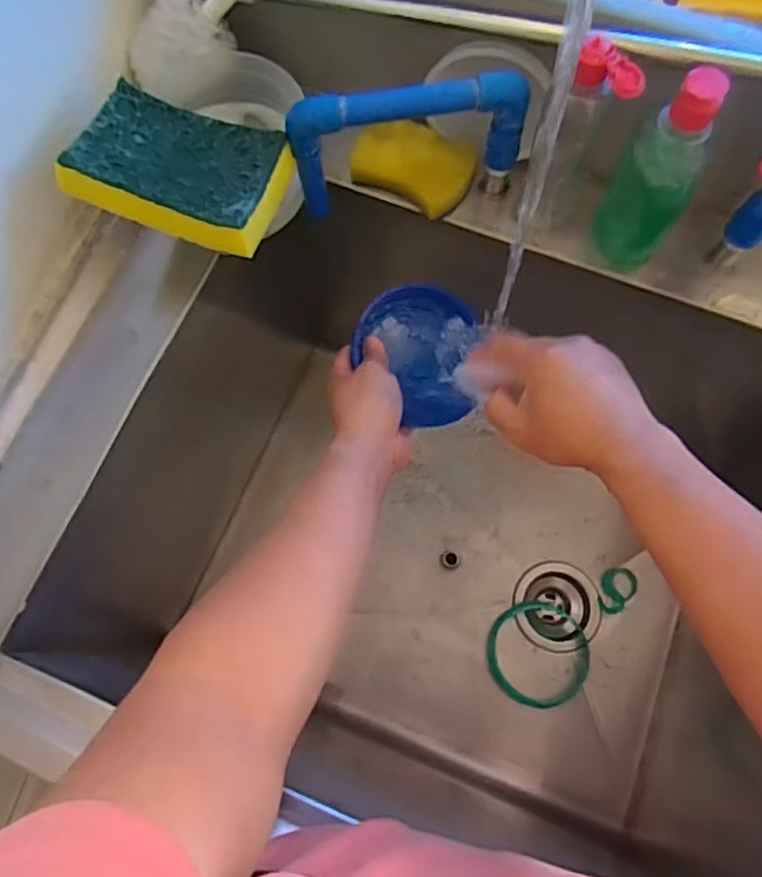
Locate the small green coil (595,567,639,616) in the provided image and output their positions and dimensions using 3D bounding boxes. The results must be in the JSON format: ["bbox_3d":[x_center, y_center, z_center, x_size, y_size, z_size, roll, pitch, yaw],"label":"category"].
[{"bbox_3d":[0.314,0.203,0.826,0.043,0.004,0.062,12,89,18],"label":"small green coil"}]

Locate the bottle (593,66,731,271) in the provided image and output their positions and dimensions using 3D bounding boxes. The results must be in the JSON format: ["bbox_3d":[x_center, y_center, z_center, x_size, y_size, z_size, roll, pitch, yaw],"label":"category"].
[{"bbox_3d":[0.205,-0.191,0.464,0.056,0.170,0.049,25,76,8],"label":"bottle"}]

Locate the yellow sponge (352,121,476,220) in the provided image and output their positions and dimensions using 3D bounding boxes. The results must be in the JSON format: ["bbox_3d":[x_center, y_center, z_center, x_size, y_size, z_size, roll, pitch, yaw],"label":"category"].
[{"bbox_3d":[0.028,-0.237,0.536,0.103,0.024,0.064,28,76,8],"label":"yellow sponge"}]

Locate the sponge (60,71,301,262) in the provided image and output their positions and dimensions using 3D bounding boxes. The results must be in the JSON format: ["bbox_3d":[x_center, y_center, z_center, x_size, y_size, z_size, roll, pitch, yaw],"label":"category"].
[{"bbox_3d":[-0.147,-0.197,0.454,0.141,0.032,0.099,17,75,5],"label":"sponge"}]

